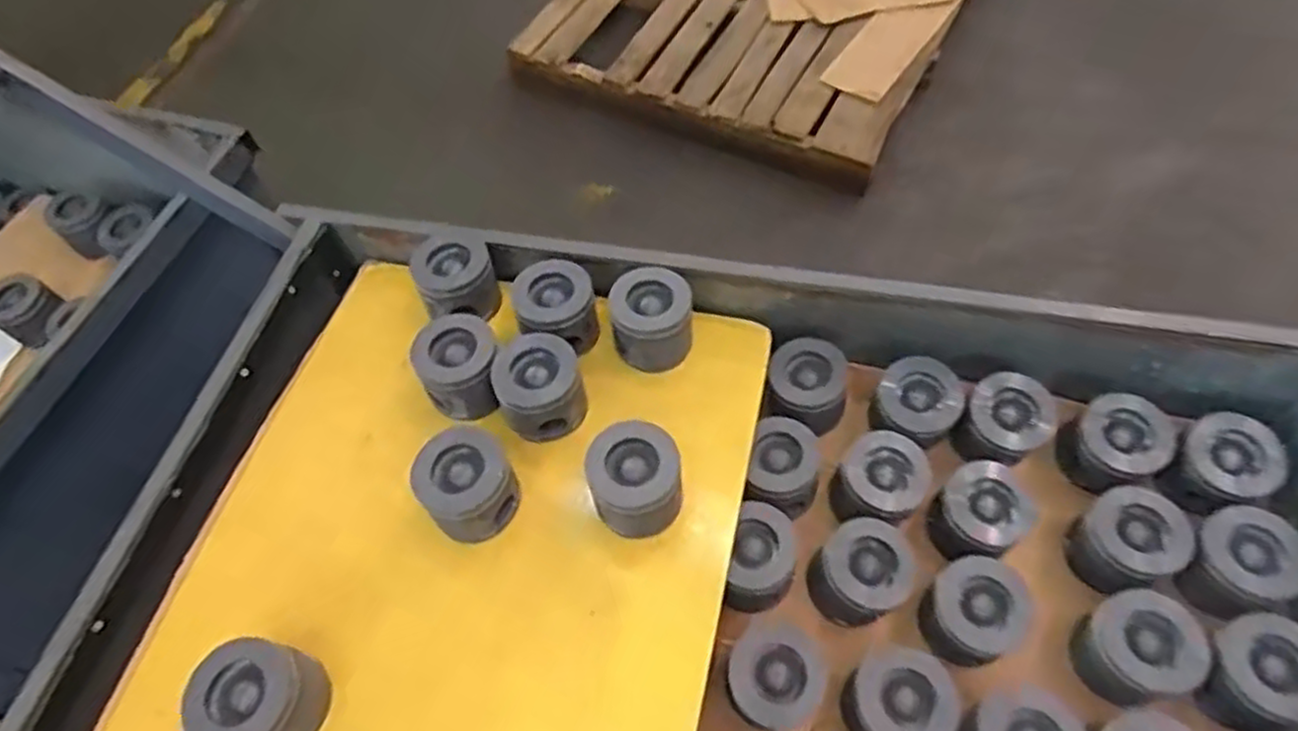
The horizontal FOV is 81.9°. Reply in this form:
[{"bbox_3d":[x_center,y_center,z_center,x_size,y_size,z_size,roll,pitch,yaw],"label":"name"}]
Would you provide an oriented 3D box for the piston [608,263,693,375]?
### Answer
[{"bbox_3d":[0.003,-0.048,0.788,0.082,0.081,0.079,-3,60,4],"label":"piston"}]

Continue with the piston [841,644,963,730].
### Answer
[{"bbox_3d":[0.222,0.302,0.668,0.084,0.075,0.084,-3,60,4],"label":"piston"}]

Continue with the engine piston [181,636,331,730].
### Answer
[{"bbox_3d":[-0.314,0.274,0.612,0.088,0.078,0.082,12,63,11],"label":"engine piston"}]

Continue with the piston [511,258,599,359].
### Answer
[{"bbox_3d":[-0.102,-0.064,0.805,0.091,0.067,0.093,-14,61,-4],"label":"piston"}]

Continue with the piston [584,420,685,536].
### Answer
[{"bbox_3d":[-0.012,0.103,0.683,0.082,0.067,0.085,-3,60,4],"label":"piston"}]

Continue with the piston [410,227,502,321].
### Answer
[{"bbox_3d":[-0.215,-0.092,0.835,0.090,0.066,0.102,-23,62,-9],"label":"piston"}]

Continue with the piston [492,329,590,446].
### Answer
[{"bbox_3d":[-0.110,0.020,0.752,0.086,0.059,0.103,-21,62,-7],"label":"piston"}]

